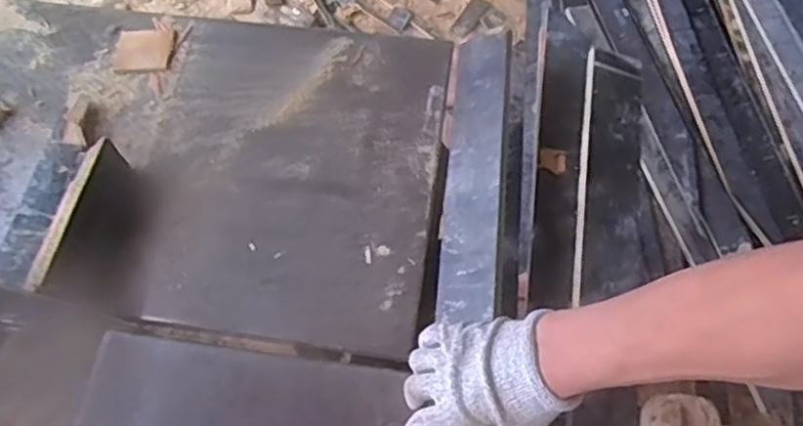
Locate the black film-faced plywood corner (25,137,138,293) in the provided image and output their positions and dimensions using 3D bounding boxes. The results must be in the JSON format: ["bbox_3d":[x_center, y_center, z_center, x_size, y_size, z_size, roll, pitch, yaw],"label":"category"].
[{"bbox_3d":[-0.309,0.009,0.677,0.019,0.072,0.162,-12,55,29],"label":"black film-faced plywood corner"}]

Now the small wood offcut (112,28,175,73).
[{"bbox_3d":[-0.304,-0.192,0.798,0.067,0.010,0.057,-2,64,-2],"label":"small wood offcut"}]

